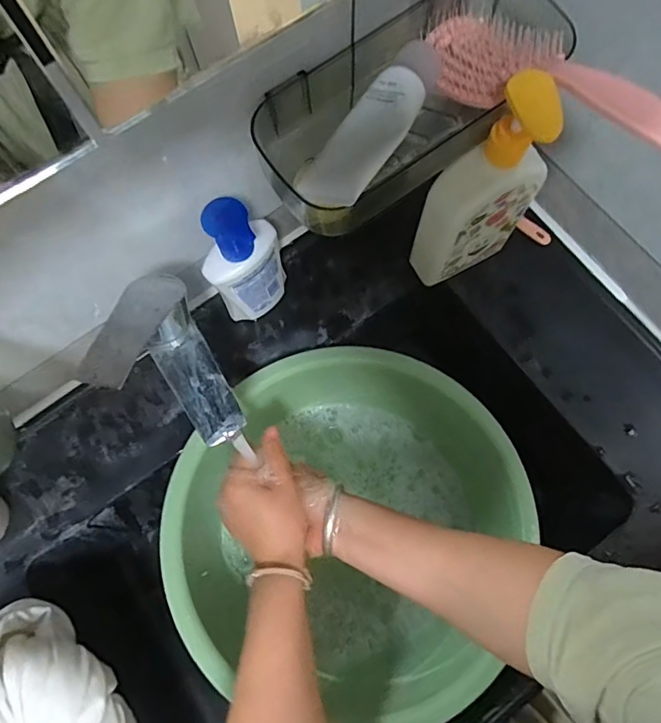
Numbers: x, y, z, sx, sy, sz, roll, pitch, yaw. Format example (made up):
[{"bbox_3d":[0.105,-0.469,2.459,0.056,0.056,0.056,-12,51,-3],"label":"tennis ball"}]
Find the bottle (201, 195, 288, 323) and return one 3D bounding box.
[{"bbox_3d":[-0.076,-0.085,0.452,0.069,0.165,0.037,-27,76,-6],"label":"bottle"}]

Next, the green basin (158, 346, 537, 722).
[{"bbox_3d":[0.017,0.152,0.496,0.304,0.136,0.316,0,75,1],"label":"green basin"}]

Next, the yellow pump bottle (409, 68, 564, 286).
[{"bbox_3d":[0.130,-0.142,0.415,0.091,0.218,0.056,-35,77,-8],"label":"yellow pump bottle"}]

